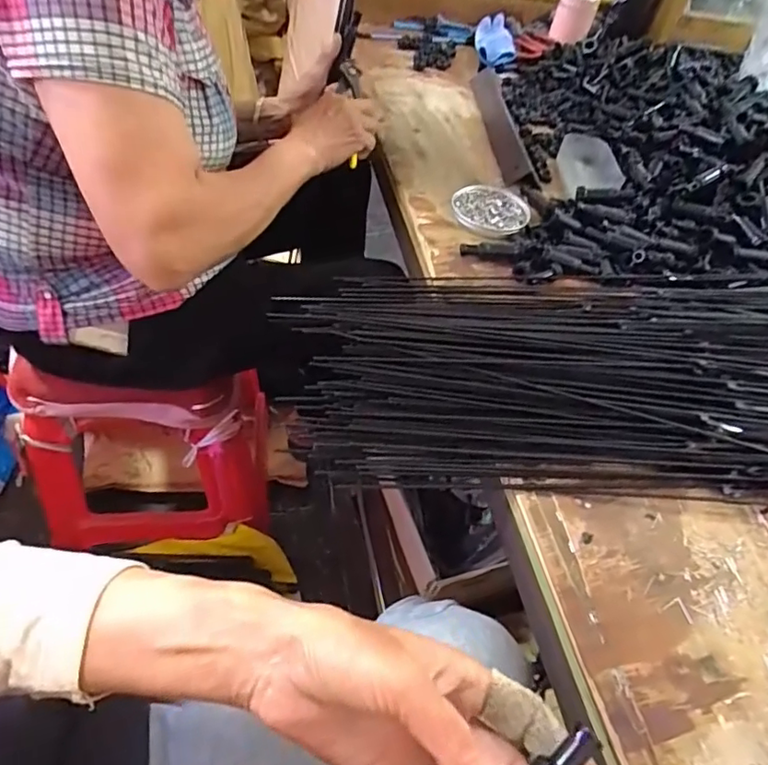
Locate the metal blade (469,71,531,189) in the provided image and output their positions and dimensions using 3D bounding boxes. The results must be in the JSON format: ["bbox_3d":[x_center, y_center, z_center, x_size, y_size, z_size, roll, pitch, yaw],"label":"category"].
[{"bbox_3d":[0.166,-0.386,0.824,0.041,0.010,0.330,4,49,-9],"label":"metal blade"}]

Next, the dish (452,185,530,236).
[{"bbox_3d":[0.127,-0.206,0.672,0.090,0.008,0.085,2,51,-2],"label":"dish"}]

